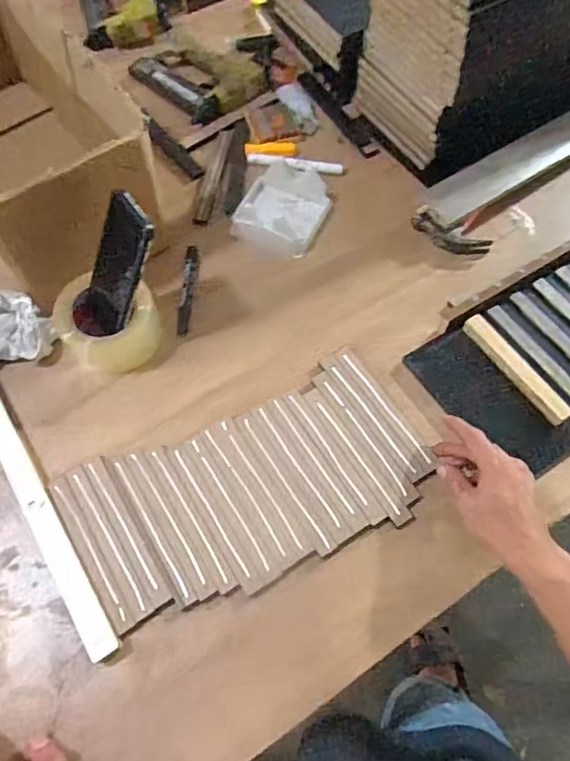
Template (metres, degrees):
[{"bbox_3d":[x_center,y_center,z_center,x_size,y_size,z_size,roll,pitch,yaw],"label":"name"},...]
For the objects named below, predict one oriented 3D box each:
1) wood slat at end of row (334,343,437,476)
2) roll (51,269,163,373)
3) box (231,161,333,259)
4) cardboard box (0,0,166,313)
[{"bbox_3d":[0.113,0.030,0.626,0.023,0.004,0.174,-27,62,-11],"label":"wood slat at end of row"},{"bbox_3d":[-0.209,-0.068,0.652,0.113,0.064,0.090,-4,63,1],"label":"roll"},{"bbox_3d":[-0.006,-0.230,0.739,0.111,0.038,0.123,23,66,13],"label":"box"},{"bbox_3d":[-0.356,-0.319,0.722,0.218,0.172,0.485,-34,66,-14],"label":"cardboard box"}]

